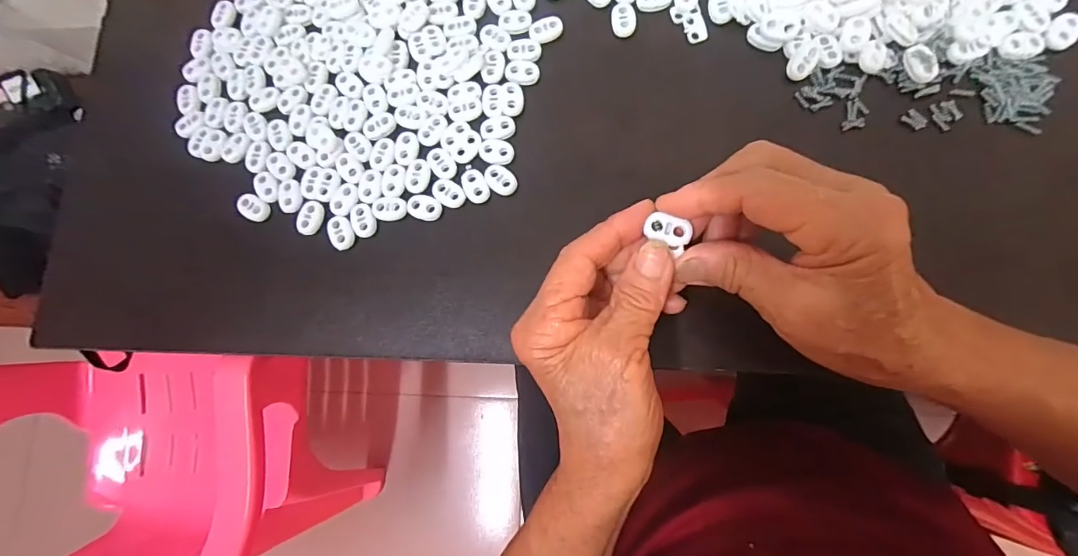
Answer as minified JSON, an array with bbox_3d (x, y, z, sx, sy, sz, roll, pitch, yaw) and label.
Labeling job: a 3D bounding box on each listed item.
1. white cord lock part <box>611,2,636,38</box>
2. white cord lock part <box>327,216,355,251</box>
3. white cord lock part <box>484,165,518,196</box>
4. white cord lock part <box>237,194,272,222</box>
[{"bbox_3d":[0.055,-0.169,0.297,0.015,0.004,0.023,-8,80,5],"label":"white cord lock part"},{"bbox_3d":[-0.126,-0.029,0.291,0.015,0.004,0.022,-26,79,2],"label":"white cord lock part"},{"bbox_3d":[-0.024,-0.062,0.288,0.016,0.005,0.022,-39,79,-1],"label":"white cord lock part"},{"bbox_3d":[-0.187,-0.046,0.299,0.020,0.006,0.015,30,85,10],"label":"white cord lock part"}]

